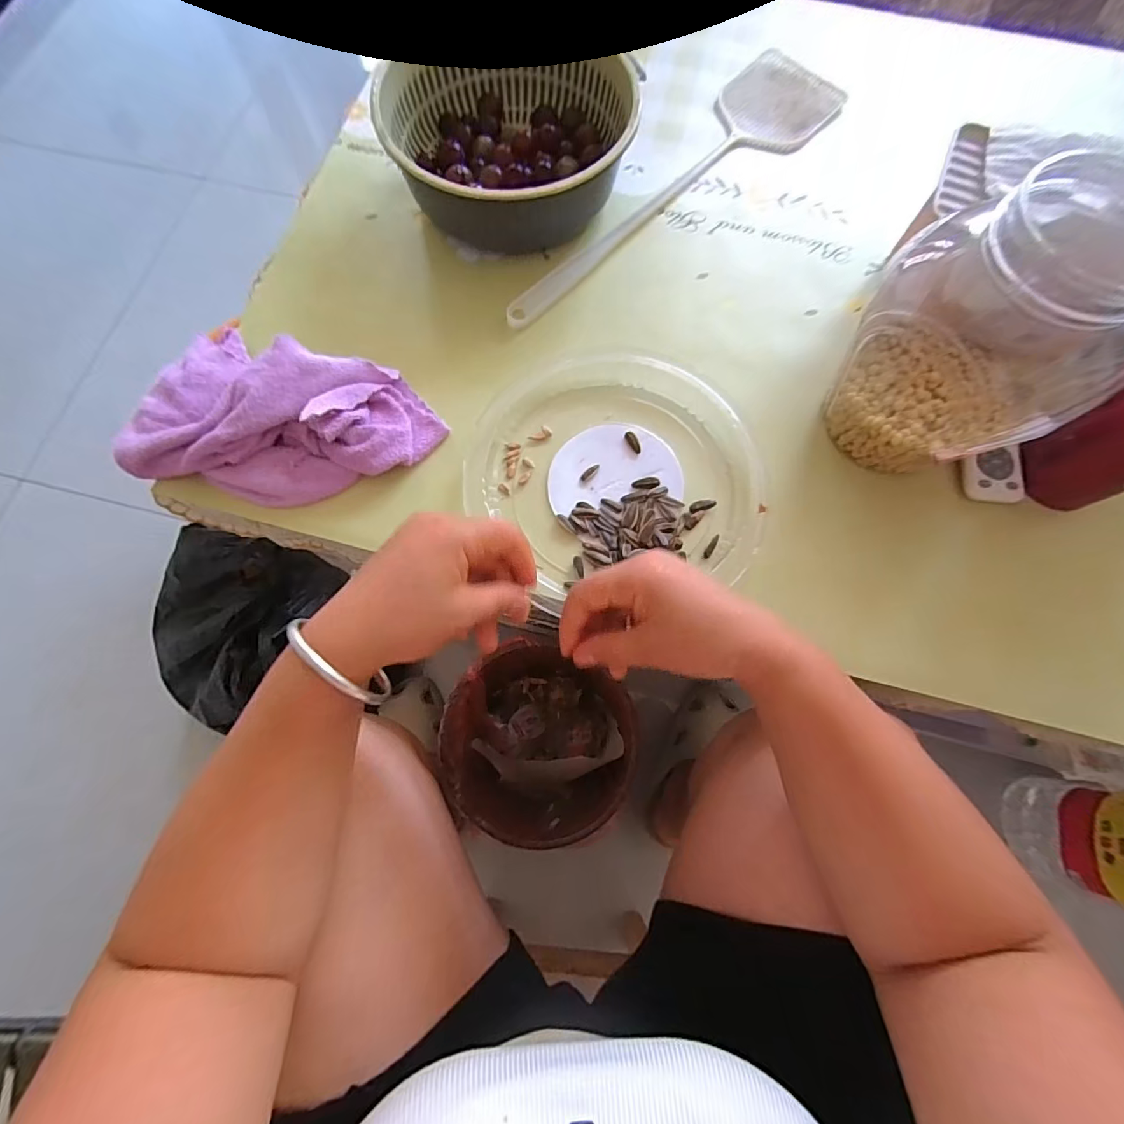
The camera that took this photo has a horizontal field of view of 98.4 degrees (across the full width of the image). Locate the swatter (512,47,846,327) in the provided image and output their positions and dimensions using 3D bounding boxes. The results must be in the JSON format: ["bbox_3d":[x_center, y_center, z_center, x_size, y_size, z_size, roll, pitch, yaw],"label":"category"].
[{"bbox_3d":[0.117,-0.373,0.484,0.107,0.007,0.454,42,79,10],"label":"swatter"}]

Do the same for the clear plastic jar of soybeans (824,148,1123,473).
[{"bbox_3d":[0.274,-0.151,0.325,0.133,0.175,0.125,0,75,0],"label":"clear plastic jar of soybeans"}]

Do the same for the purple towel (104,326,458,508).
[{"bbox_3d":[-0.221,-0.116,0.382,0.232,0.054,0.137,14,75,3],"label":"purple towel"}]

